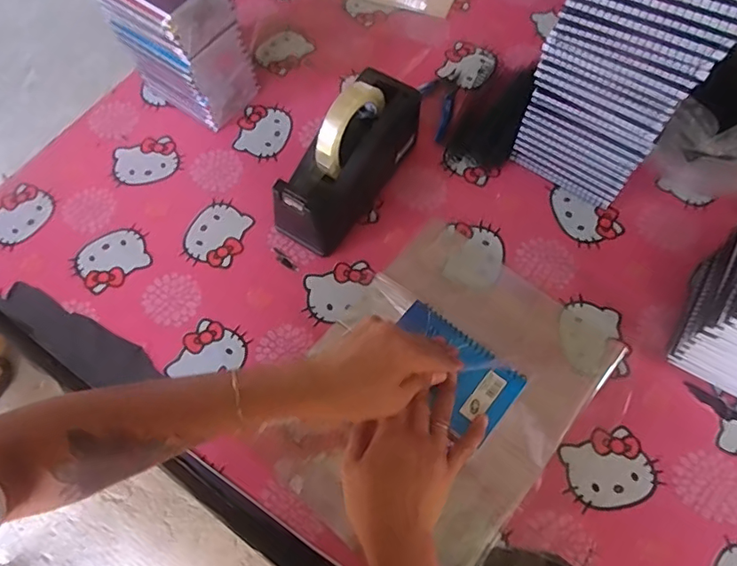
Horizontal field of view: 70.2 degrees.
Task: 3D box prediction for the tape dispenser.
[{"bbox_3d":[-0.022,-0.145,0.585,0.072,0.131,0.212,31,71,14],"label":"tape dispenser"}]

